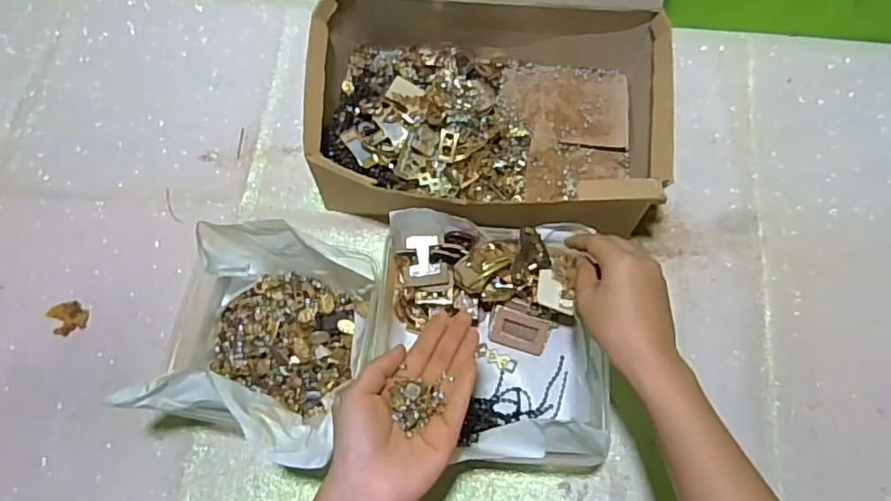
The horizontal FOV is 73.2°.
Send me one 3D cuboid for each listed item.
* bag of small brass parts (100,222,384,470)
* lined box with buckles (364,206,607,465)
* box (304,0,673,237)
[{"bbox_3d":[-0.148,0.074,0.521,0.163,0.115,0.173,14,72,5],"label":"bag of small brass parts"},{"bbox_3d":[0.044,0.080,0.526,0.205,0.091,0.203,3,71,1],"label":"lined box with buckles"},{"bbox_3d":[0.042,-0.194,0.529,0.330,0.273,0.307,5,71,2],"label":"box"}]

